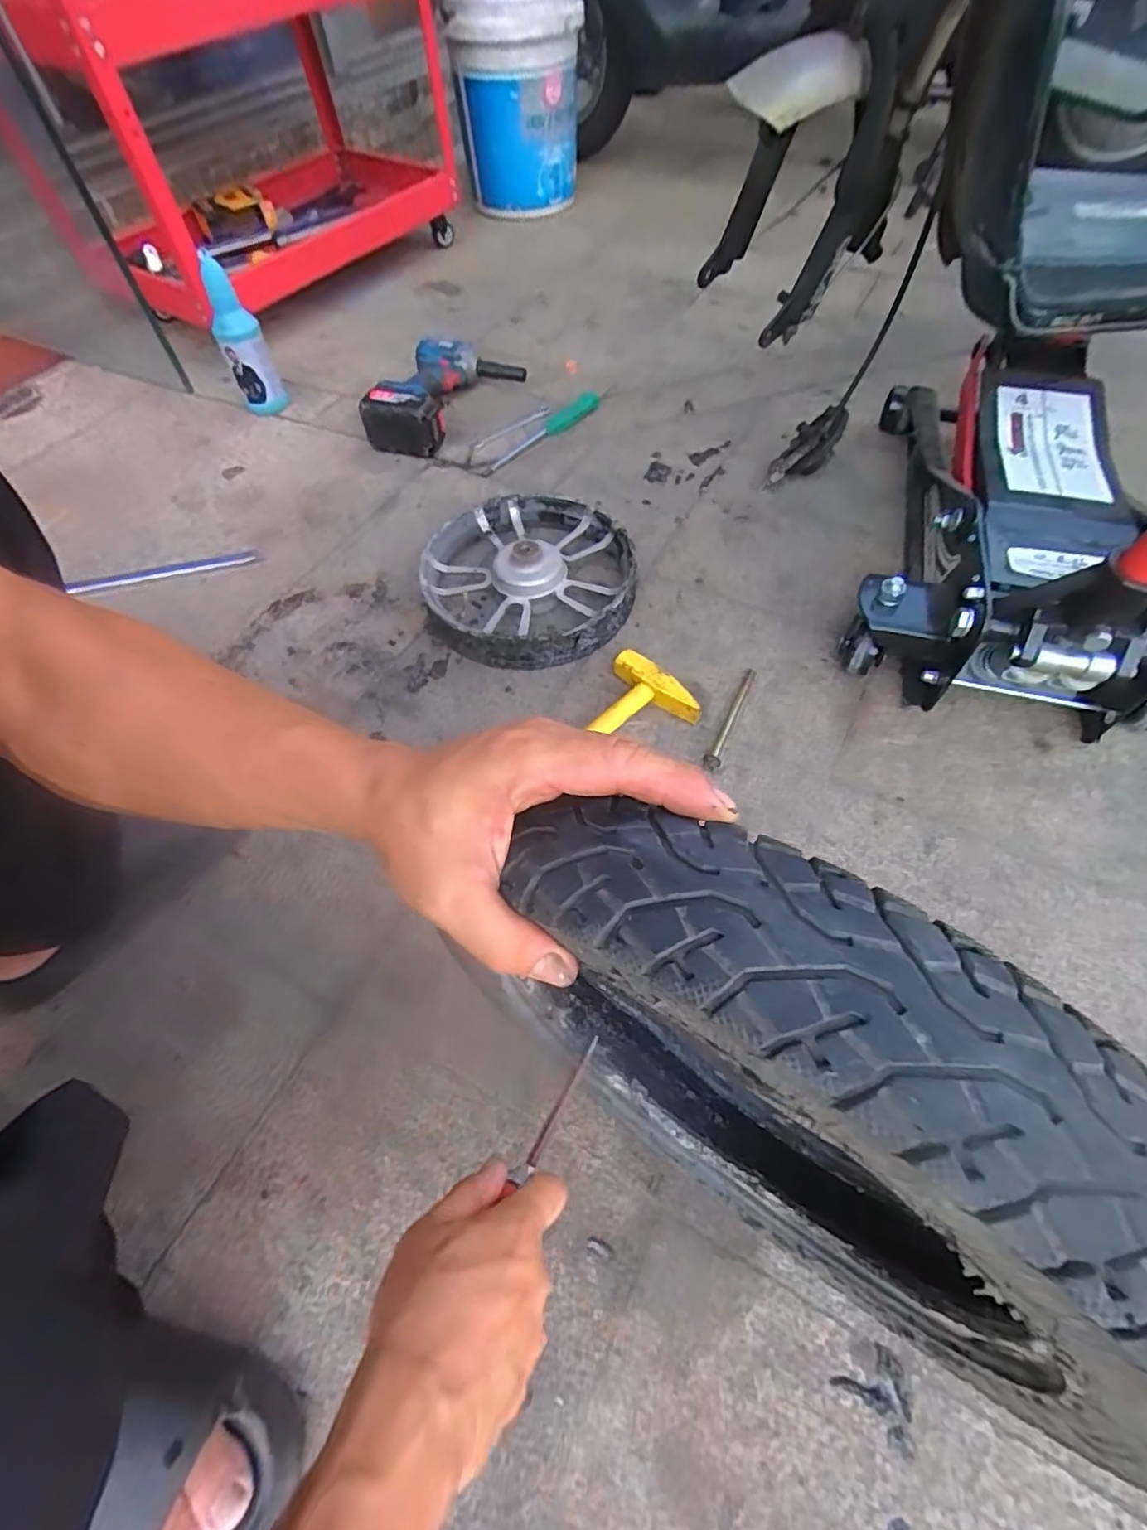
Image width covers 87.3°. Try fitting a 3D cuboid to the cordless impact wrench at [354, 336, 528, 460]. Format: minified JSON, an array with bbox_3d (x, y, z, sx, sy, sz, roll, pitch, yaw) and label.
[{"bbox_3d":[-0.214,-0.610,0.997,0.175,0.092,0.245,17,60,13],"label":"cordless impact wrench"}]

